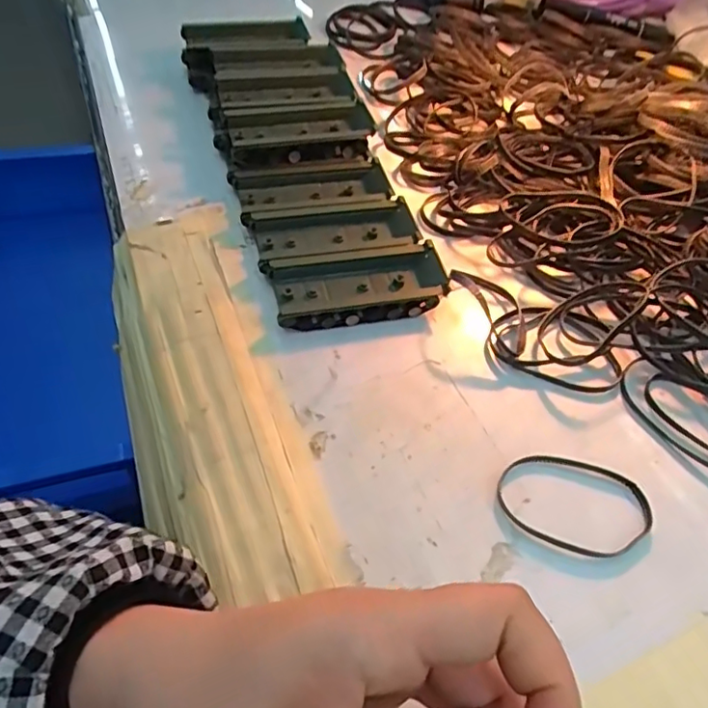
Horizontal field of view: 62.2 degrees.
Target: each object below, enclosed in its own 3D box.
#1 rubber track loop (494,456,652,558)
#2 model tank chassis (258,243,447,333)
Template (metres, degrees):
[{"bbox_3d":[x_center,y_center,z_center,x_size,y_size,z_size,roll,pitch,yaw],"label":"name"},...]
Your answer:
[{"bbox_3d":[0.103,0.068,0.274,0.069,0.004,0.046,12,52,4],"label":"rubber track loop"},{"bbox_3d":[0.002,-0.041,0.340,0.097,0.015,0.047,-9,54,-12],"label":"model tank chassis"}]

